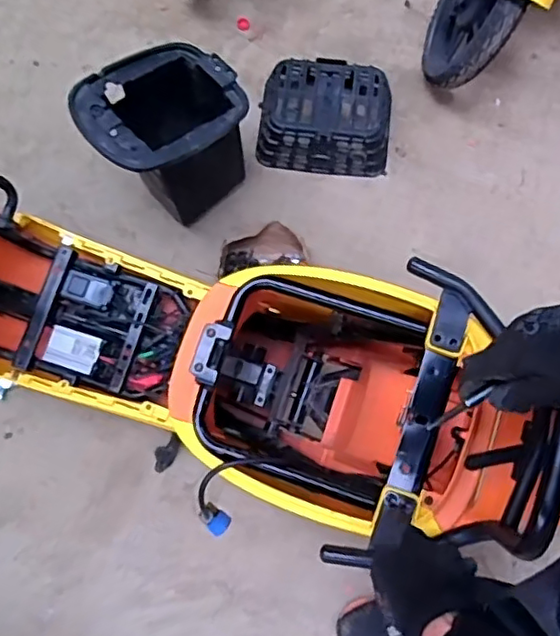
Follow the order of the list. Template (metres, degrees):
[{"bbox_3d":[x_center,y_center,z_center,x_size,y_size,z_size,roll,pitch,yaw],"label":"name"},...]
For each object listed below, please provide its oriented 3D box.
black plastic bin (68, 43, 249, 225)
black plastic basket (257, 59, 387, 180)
[{"bbox_3d":[-0.218,-0.342,1.266,0.255,0.358,0.290,42,76,12],"label":"black plastic bin"},{"bbox_3d":[0.105,-0.470,1.430,0.304,0.121,0.227,4,70,1],"label":"black plastic basket"}]

